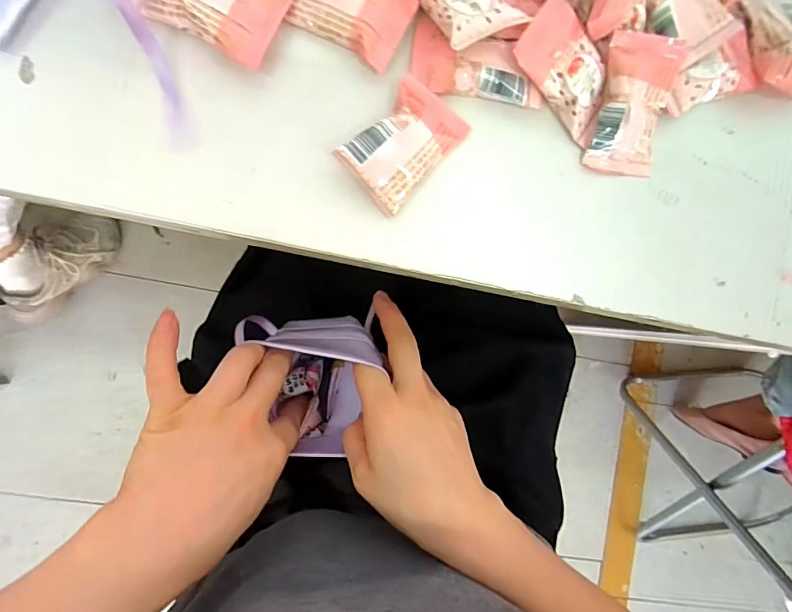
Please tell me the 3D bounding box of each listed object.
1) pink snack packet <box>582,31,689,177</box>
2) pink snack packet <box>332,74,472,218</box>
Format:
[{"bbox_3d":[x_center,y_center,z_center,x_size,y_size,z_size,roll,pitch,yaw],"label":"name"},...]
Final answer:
[{"bbox_3d":[0.128,-0.107,0.237,0.040,0.014,0.068,5,109,-9],"label":"pink snack packet"},{"bbox_3d":[0.005,-0.083,0.222,0.040,0.014,0.065,42,84,-4],"label":"pink snack packet"}]

